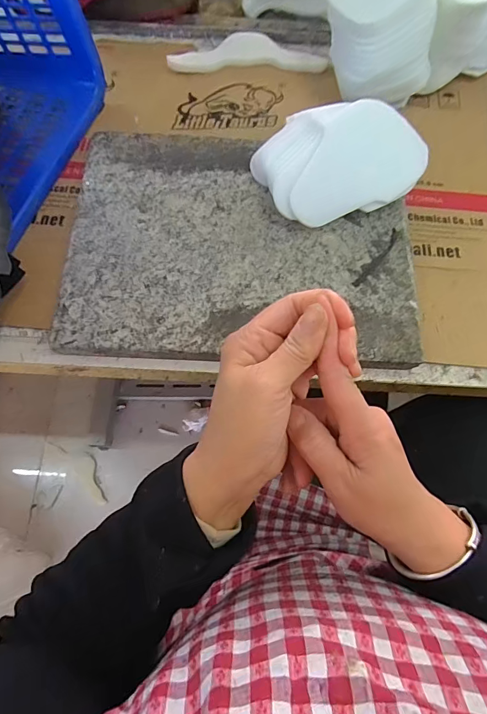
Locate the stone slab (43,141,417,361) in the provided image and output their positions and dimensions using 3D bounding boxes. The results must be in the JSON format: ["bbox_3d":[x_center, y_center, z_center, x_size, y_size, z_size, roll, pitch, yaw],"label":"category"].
[{"bbox_3d":[-0.003,-0.135,0.475,0.390,0.030,0.288,3,72,-1],"label":"stone slab"}]

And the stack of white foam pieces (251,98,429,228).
[{"bbox_3d":[0.109,-0.239,0.471,0.178,0.057,0.151,-18,73,-7],"label":"stack of white foam pieces"}]

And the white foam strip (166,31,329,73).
[{"bbox_3d":[0.007,-0.449,0.587,0.226,0.016,0.061,1,72,-1],"label":"white foam strip"}]

